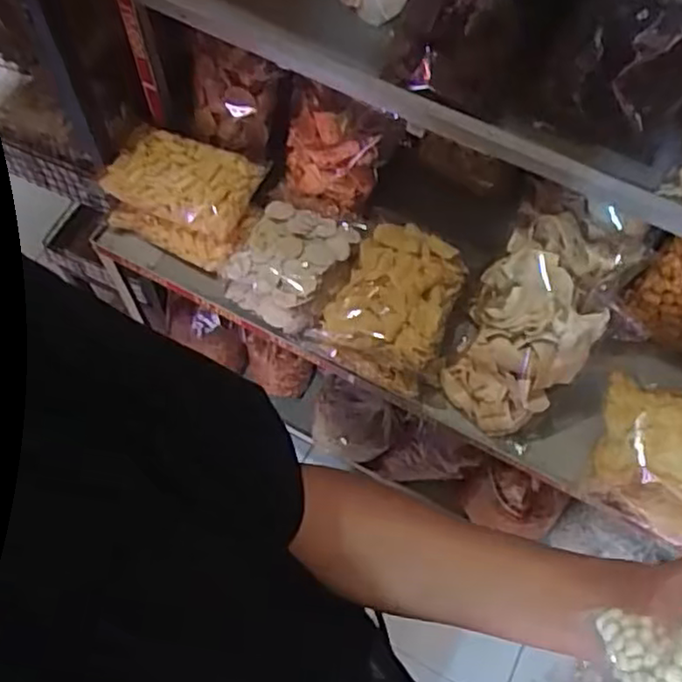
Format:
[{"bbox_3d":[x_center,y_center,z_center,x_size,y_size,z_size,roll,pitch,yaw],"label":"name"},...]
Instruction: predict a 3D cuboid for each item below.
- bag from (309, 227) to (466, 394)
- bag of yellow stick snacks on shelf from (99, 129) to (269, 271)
[{"bbox_3d":[0.075,-0.057,0.982,0.162,0.093,0.203,23,65,10],"label":"bag"},{"bbox_3d":[-0.240,-0.221,1.043,0.224,0.101,0.148,21,65,9],"label":"bag of yellow stick snacks on shelf"}]

